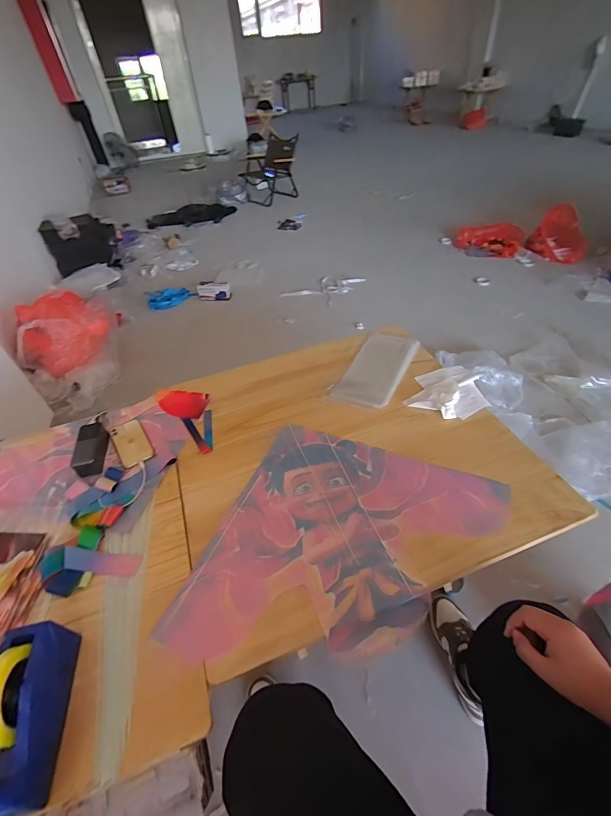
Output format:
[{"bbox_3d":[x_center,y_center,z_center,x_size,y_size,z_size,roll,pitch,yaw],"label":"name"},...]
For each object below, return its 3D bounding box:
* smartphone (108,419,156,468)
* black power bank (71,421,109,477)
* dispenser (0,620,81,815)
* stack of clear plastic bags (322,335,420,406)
[{"bbox_3d":[-0.444,0.087,0.934,0.079,0.007,0.159,-27,52,-21],"label":"smartphone"},{"bbox_3d":[-0.530,0.098,0.903,0.064,0.043,0.140,-13,46,-9],"label":"black power bank"},{"bbox_3d":[-0.392,0.421,0.506,0.072,0.127,0.207,-13,46,-9],"label":"dispenser"},{"bbox_3d":[0.211,-0.122,1.084,0.162,0.024,0.316,23,59,18],"label":"stack of clear plastic bags"}]

